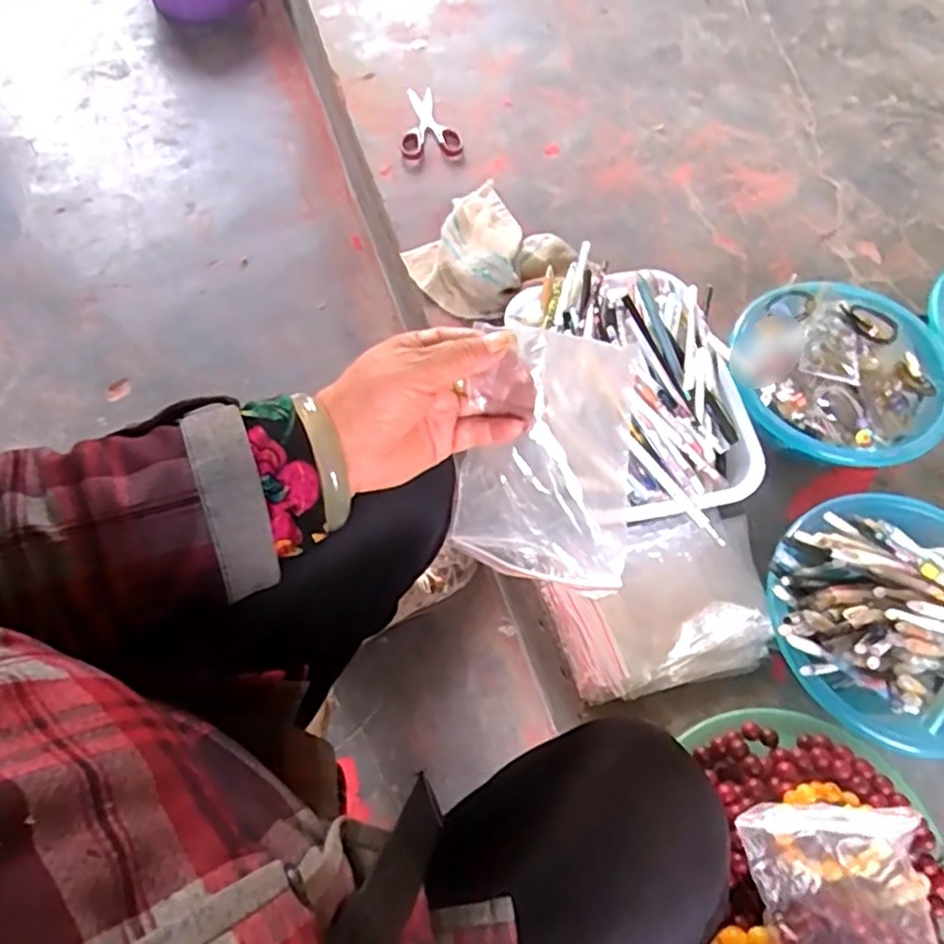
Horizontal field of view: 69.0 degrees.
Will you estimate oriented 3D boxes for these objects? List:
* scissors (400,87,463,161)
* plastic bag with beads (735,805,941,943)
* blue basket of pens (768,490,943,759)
[{"bbox_3d":[-0.060,-0.501,0.981,0.085,0.018,0.139,-2,64,-3],"label":"scissors"},{"bbox_3d":[0.253,0.295,0.443,0.119,0.049,0.146,-5,64,-4],"label":"plastic bag with beads"},{"bbox_3d":[0.376,0.115,0.592,0.215,0.091,0.207,1,64,-2],"label":"blue basket of pens"}]

